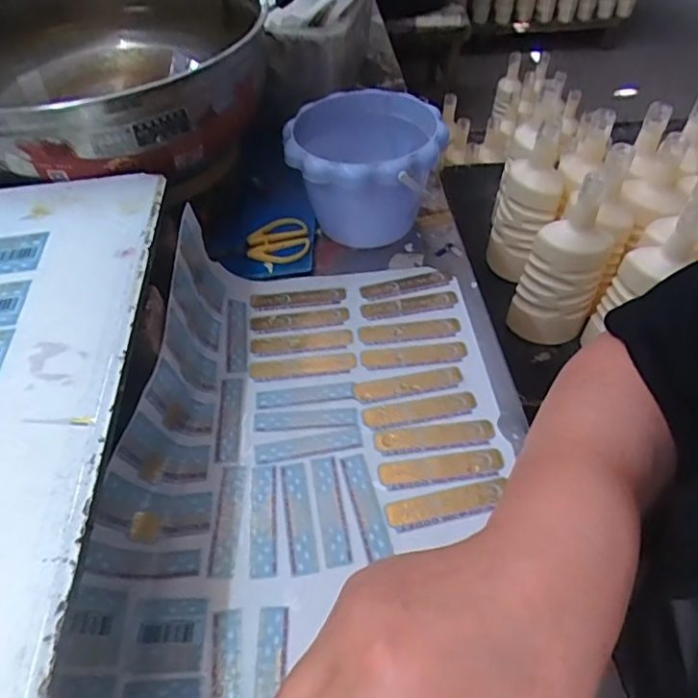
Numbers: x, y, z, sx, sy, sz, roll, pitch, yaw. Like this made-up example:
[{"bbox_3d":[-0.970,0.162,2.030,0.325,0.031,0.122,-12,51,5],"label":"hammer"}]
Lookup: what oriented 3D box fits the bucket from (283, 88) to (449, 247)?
[{"bbox_3d":[0.021,-0.181,0.595,0.145,0.120,0.149,-2,50,2],"label":"bucket"}]

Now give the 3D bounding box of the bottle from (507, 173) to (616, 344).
[{"bbox_3d":[0.298,-0.118,0.781,0.105,0.249,0.086,20,51,17],"label":"bottle"}]

